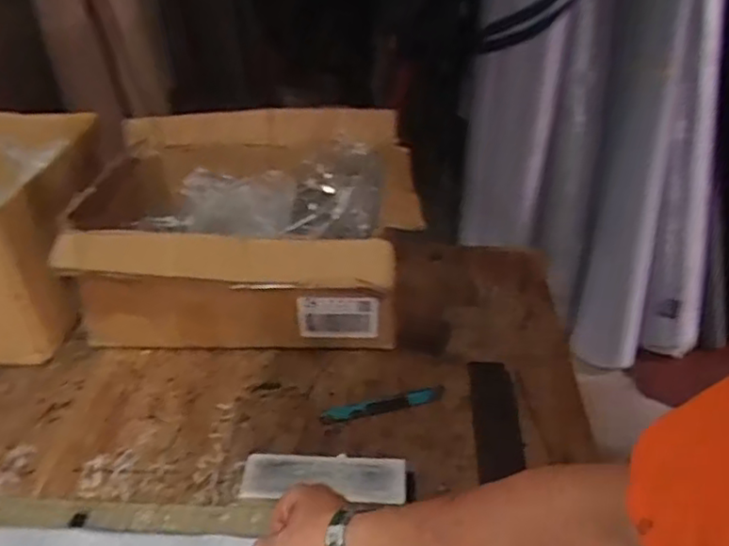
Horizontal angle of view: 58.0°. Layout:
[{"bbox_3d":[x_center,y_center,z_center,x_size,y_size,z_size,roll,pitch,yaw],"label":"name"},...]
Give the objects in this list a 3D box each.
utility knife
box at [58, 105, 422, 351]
[{"bbox_3d":[0.023,0.166,0.841,0.157,0.012,0.025,-6,34,-4],"label":"utility knife"},{"bbox_3d":[-0.170,-0.062,0.984,0.465,0.237,0.368,-1,34,3],"label":"box"}]

